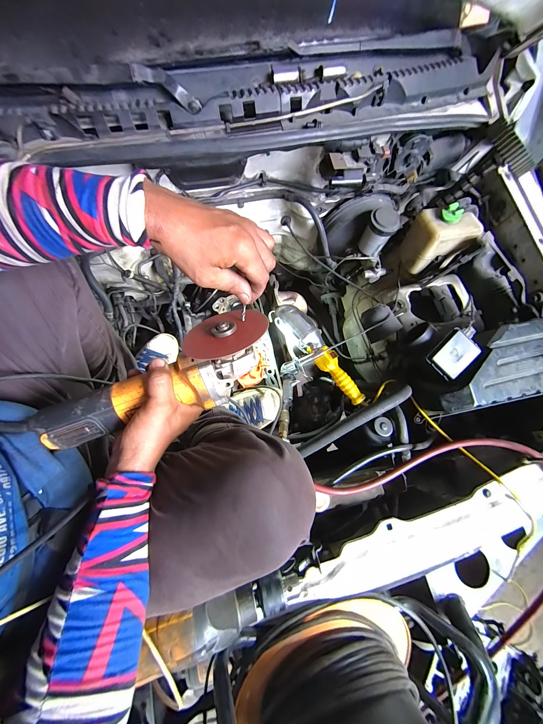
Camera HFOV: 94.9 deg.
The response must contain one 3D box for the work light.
[{"bbox_3d":[0.119,-0.029,0.633,0.065,0.083,0.322,-39,78,-12],"label":"work light"}]

